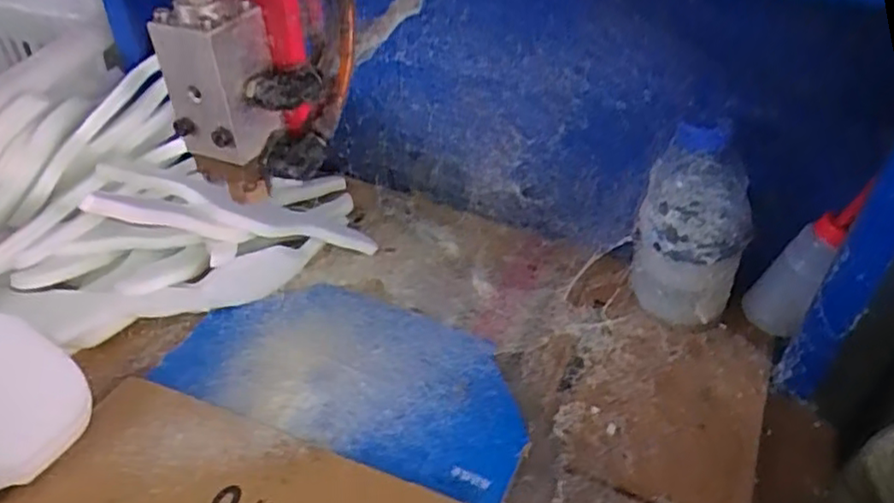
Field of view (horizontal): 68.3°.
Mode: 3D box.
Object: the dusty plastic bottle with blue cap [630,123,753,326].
[{"bbox_3d":[0.198,-0.017,0.540,0.073,0.169,0.078,-8,43,-13],"label":"dusty plastic bottle with blue cap"}]

